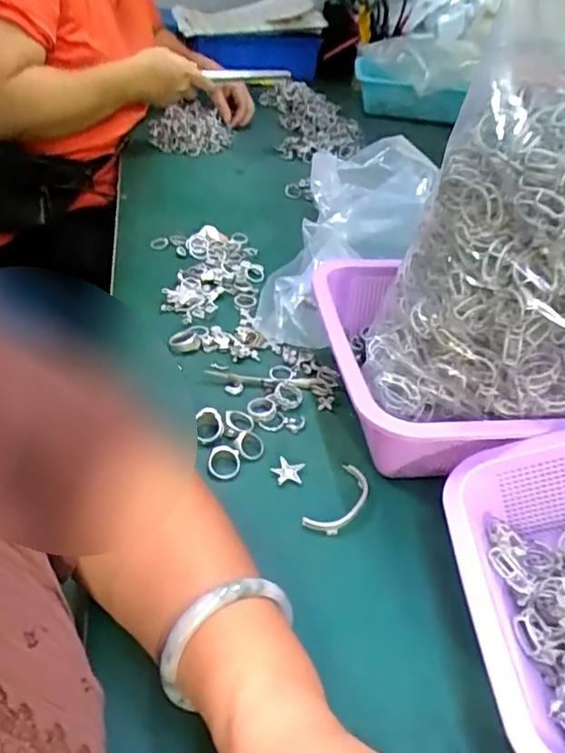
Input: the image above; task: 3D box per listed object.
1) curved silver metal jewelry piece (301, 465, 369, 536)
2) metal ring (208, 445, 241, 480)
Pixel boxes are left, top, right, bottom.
[{"bbox_3d":[0.041,0.086,0.407,0.028,0.005,0.065,25,44,22],"label":"curved silver metal jewelry piece"},{"bbox_3d":[-0.042,0.061,0.424,0.023,0.006,0.026,11,40,6],"label":"metal ring"}]

